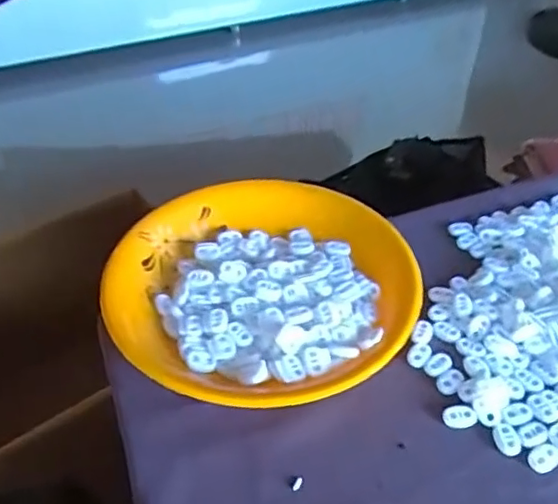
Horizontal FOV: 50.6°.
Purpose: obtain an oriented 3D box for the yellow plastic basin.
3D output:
[{"bbox_3d":[-0.012,0.025,0.477,0.228,0.044,0.241,0,41,0],"label":"yellow plastic basin"}]

